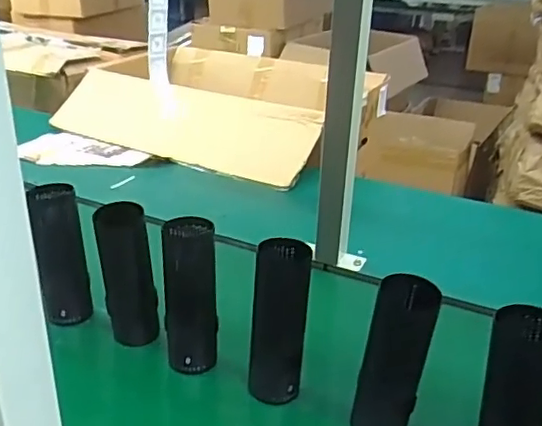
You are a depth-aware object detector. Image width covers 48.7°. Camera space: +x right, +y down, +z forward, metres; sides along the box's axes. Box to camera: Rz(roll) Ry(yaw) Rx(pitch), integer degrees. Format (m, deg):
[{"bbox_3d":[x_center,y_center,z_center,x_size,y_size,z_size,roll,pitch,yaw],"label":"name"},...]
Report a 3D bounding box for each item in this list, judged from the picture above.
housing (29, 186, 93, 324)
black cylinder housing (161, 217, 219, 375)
[{"bbox_3d":[-0.249,0.052,0.716,0.054,0.160,0.061,-8,27,-19],"label":"housing"},{"bbox_3d":[-0.082,0.095,0.635,0.061,0.167,0.056,-1,26,-5],"label":"black cylinder housing"}]

